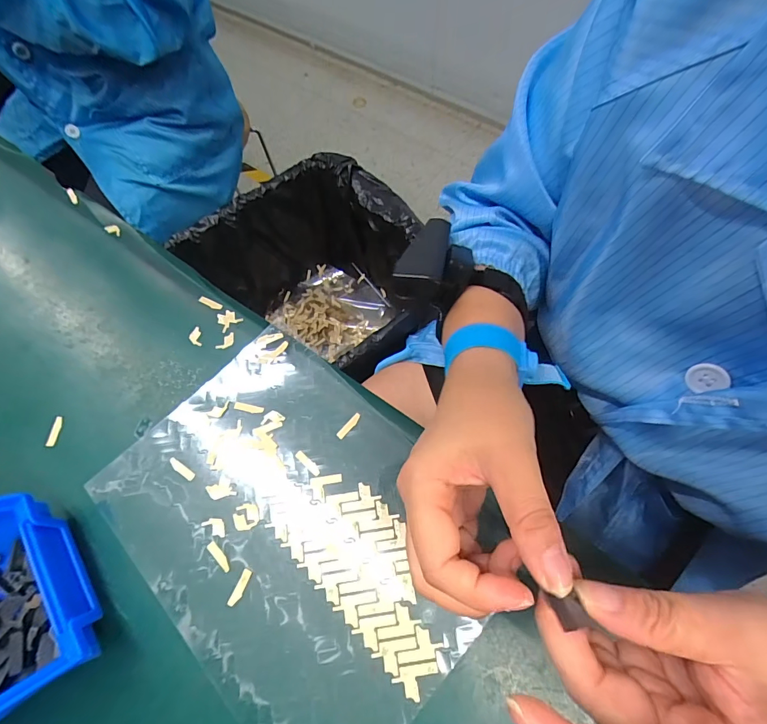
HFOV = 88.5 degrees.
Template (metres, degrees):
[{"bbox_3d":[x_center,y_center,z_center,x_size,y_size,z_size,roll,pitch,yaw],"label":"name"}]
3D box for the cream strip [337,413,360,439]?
[{"bbox_3d":[-0.025,0.046,0.285,0.005,0.004,0.022,43,83,10],"label":"cream strip"}]

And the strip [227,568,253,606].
[{"bbox_3d":[-0.090,0.142,0.247,0.006,0.004,0.022,21,69,10],"label":"strip"}]

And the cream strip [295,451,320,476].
[{"bbox_3d":[-0.053,0.070,0.276,0.022,0.004,0.005,40,74,17],"label":"cream strip"}]

